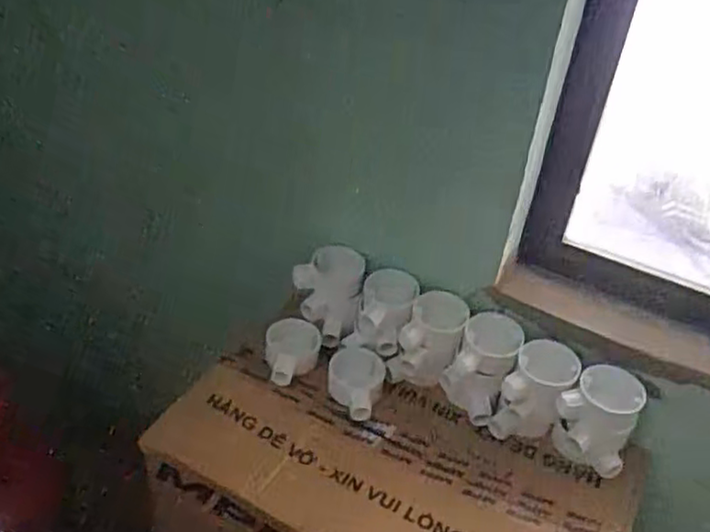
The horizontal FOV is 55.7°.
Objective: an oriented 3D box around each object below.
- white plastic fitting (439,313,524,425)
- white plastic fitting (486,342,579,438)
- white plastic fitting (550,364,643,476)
[{"bbox_3d":[0.146,0.119,0.779,0.070,0.108,0.073,20,38,20],"label":"white plastic fitting"},{"bbox_3d":[0.201,0.145,0.752,0.071,0.106,0.070,21,38,20],"label":"white plastic fitting"},{"bbox_3d":[0.258,0.167,0.724,0.081,0.102,0.067,21,38,21],"label":"white plastic fitting"}]

